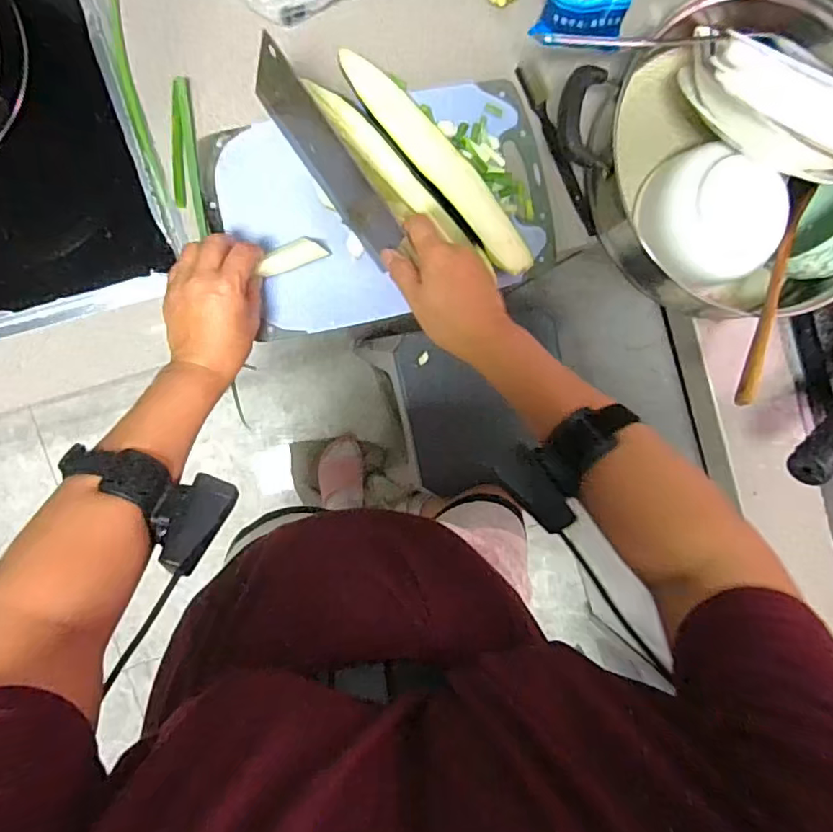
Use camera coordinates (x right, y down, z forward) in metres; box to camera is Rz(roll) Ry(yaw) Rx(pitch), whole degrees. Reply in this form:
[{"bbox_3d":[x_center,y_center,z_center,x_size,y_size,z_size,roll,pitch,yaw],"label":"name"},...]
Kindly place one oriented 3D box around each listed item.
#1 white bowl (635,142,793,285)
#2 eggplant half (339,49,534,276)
[{"bbox_3d":[0.309,-0.209,0.571,0.130,0.060,0.132,0,93,-8],"label":"white bowl"},{"bbox_3d":[0.020,-0.252,0.554,0.047,0.027,0.270,-43,98,-4],"label":"eggplant half"}]

